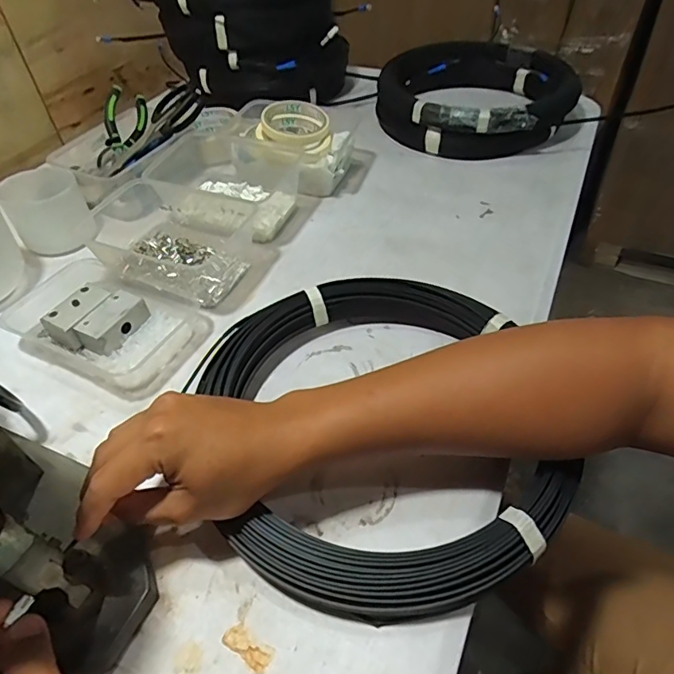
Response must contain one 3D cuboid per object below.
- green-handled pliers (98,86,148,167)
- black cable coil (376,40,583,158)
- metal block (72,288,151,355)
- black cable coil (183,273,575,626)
[{"bbox_3d":[-0.293,-0.289,0.680,0.052,0.022,0.114,10,78,-21],"label":"green-handled pliers"},{"bbox_3d":[0.214,-0.379,0.770,0.281,0.079,0.287,-2,46,2],"label":"black cable coil"},{"bbox_3d":[-0.225,-0.015,0.496,0.039,0.030,0.064,21,51,22],"label":"metal block"},{"bbox_3d":[0.027,0.062,0.394,0.256,0.041,0.284,-9,46,-5],"label":"black cable coil"}]

